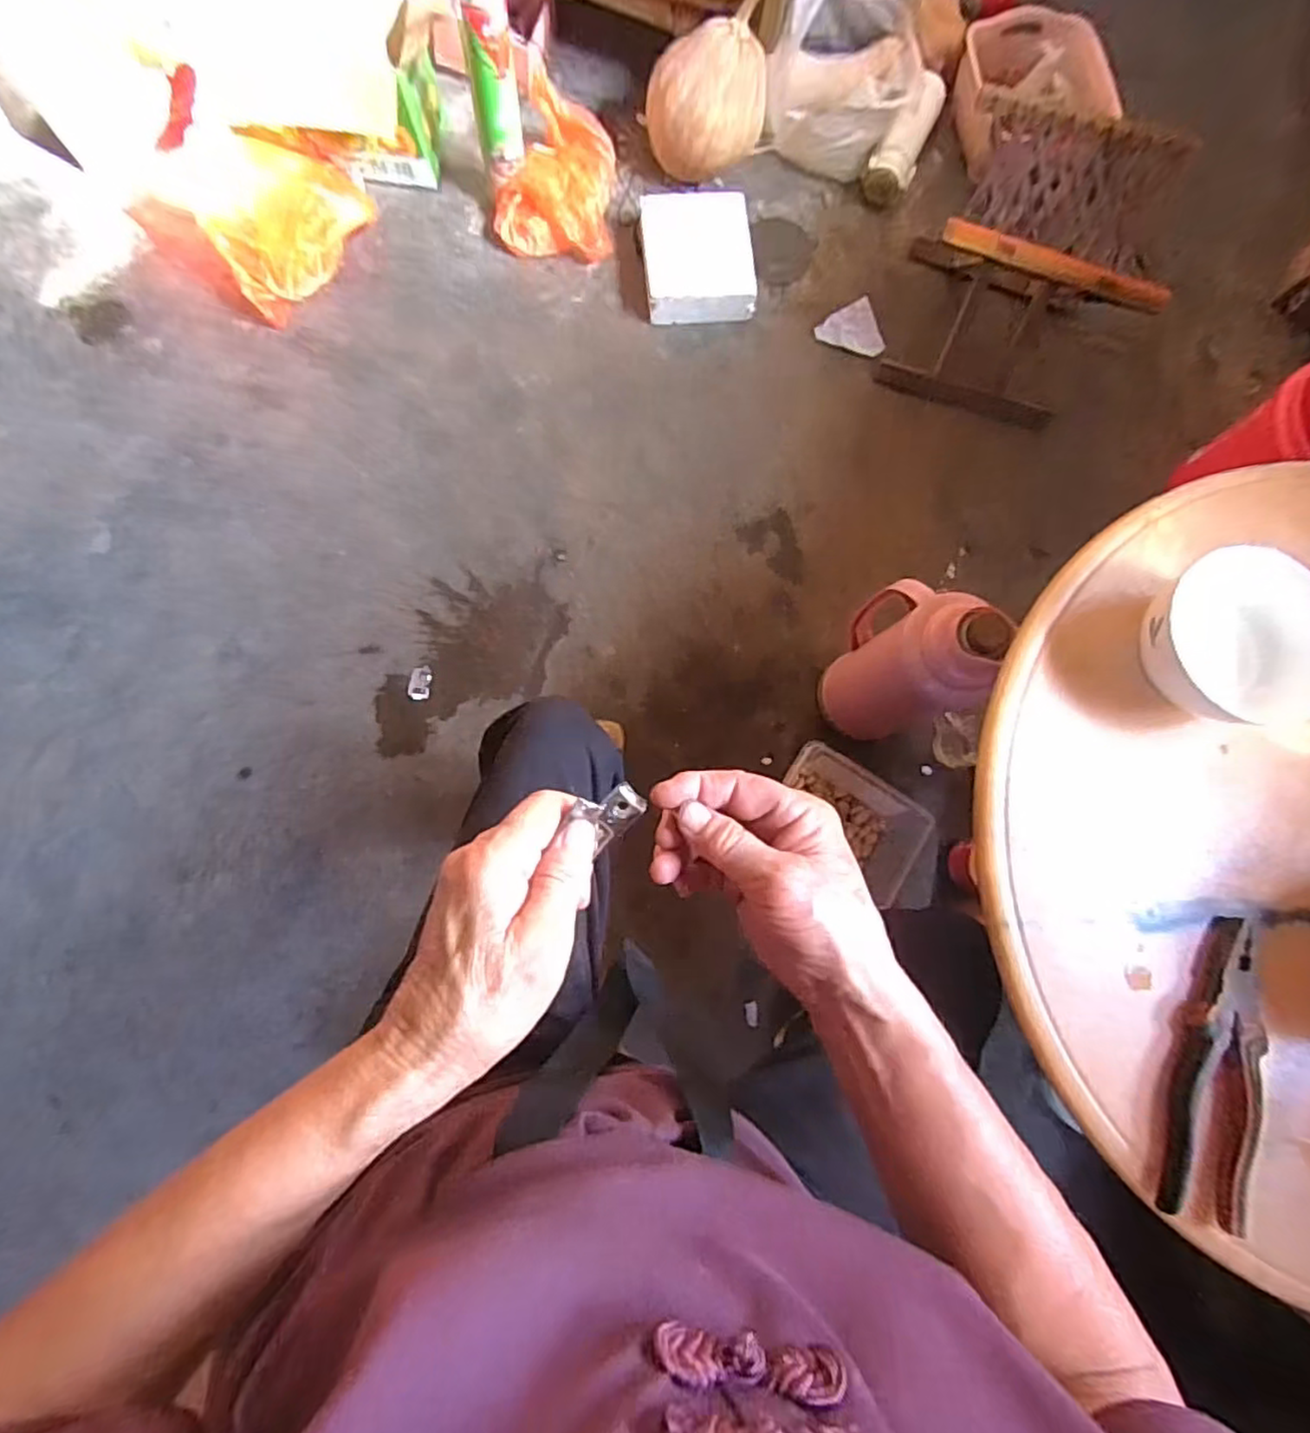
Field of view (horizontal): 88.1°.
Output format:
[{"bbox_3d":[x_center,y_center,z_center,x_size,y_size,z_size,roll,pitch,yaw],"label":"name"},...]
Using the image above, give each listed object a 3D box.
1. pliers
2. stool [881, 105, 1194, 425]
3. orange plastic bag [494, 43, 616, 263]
[{"bbox_3d":[0.384,0.237,0.460,0.058,0.017,0.194,16,80,-2],"label":"pliers"},{"bbox_3d":[0.517,-0.625,0.974,0.270,0.286,0.244,19,82,-2],"label":"stool"},{"bbox_3d":[-0.156,-0.851,1.067,0.185,0.113,0.206,4,83,-4],"label":"orange plastic bag"}]

